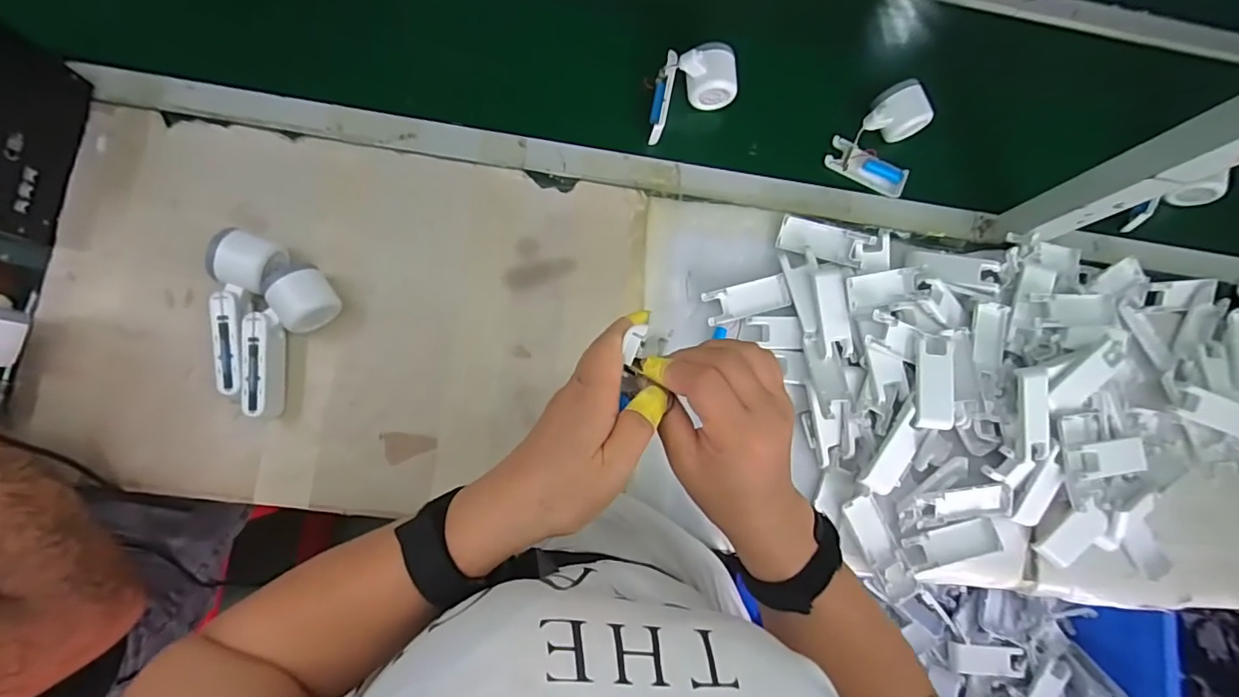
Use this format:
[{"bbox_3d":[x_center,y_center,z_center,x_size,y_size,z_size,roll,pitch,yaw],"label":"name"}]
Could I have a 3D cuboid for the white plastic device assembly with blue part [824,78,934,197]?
[{"bbox_3d":[0.329,-0.264,0.671,0.098,0.053,0.117,24,83,-5],"label":"white plastic device assembly with blue part"}]

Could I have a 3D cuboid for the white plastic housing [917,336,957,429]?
[{"bbox_3d":[0.350,0.040,0.605,0.041,0.013,0.098,8,80,-5],"label":"white plastic housing"}]

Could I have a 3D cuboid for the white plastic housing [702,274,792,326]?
[{"bbox_3d":[0.149,-0.058,0.650,0.101,0.023,0.039,-14,87,-8],"label":"white plastic housing"}]

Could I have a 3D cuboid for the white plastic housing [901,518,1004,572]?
[{"bbox_3d":[0.376,0.223,0.619,0.107,0.019,0.040,-12,82,-9],"label":"white plastic housing"}]

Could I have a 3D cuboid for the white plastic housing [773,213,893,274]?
[{"bbox_3d":[0.255,-0.129,0.645,0.127,0.023,0.050,18,83,12],"label":"white plastic housing"}]

